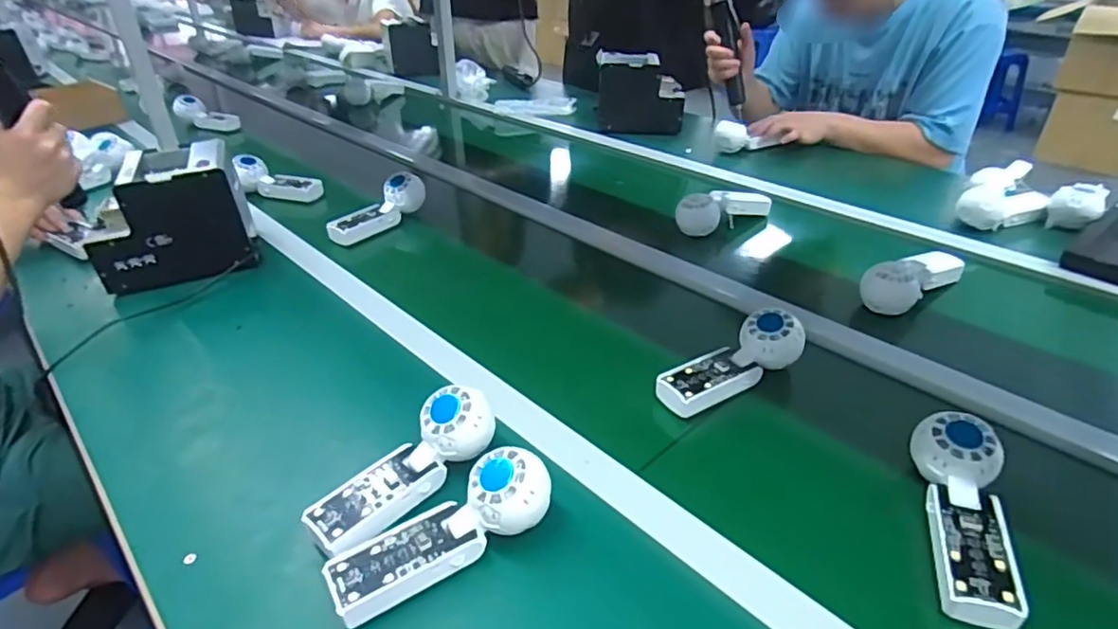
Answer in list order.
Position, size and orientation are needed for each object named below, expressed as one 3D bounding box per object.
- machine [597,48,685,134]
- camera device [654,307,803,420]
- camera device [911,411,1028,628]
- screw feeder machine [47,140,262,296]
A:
[{"bbox_3d":[0.173,-0.482,1.343,0.176,0.147,0.158,-2,33,0],"label":"machine"},{"bbox_3d":[0.173,0.044,0.626,0.162,0.053,0.057,-19,36,-24],"label":"camera device"},{"bbox_3d":[0.307,0.145,0.464,0.054,0.047,0.159,9,34,16],"label":"camera device"},{"bbox_3d":[-0.525,-0.133,0.828,0.196,0.140,0.134,-17,35,-21],"label":"screw feeder machine"}]

